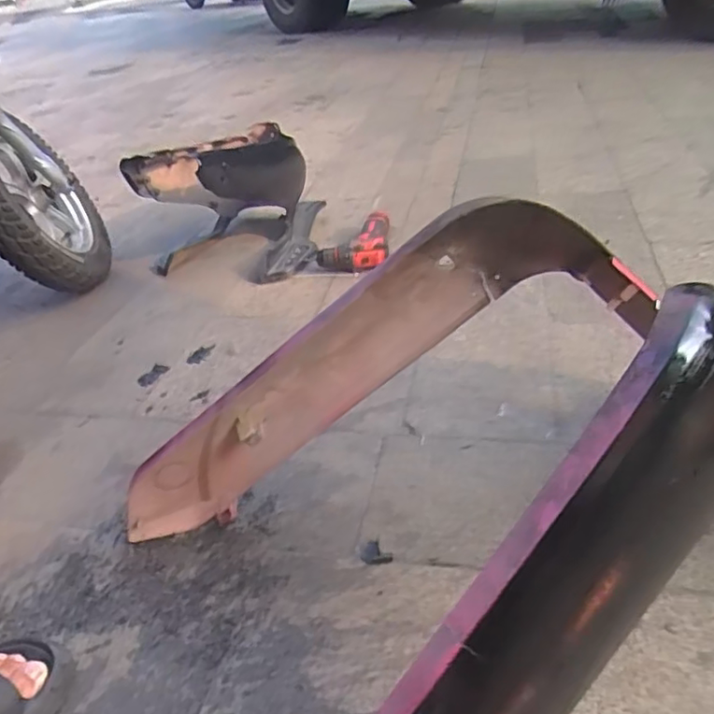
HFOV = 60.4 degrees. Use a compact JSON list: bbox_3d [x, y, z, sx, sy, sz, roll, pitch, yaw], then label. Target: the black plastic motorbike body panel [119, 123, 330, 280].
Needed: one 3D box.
[{"bbox_3d":[-0.255,-0.343,1.270,0.301,0.246,0.486,-5,34,4],"label":"black plastic motorbike body panel"}]

